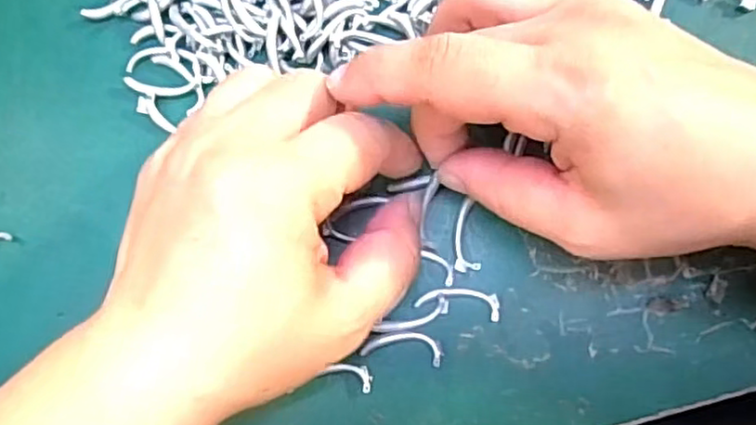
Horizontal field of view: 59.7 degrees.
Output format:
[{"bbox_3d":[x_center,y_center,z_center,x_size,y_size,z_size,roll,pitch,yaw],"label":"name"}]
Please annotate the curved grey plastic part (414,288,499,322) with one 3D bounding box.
[{"bbox_3d":[0.029,0.031,0.233,0.029,0.004,0.009,10,82,4],"label":"curved grey plastic part"}]

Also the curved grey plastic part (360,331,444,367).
[{"bbox_3d":[0.009,0.047,0.231,0.027,0.004,0.010,9,82,4],"label":"curved grey plastic part"}]

